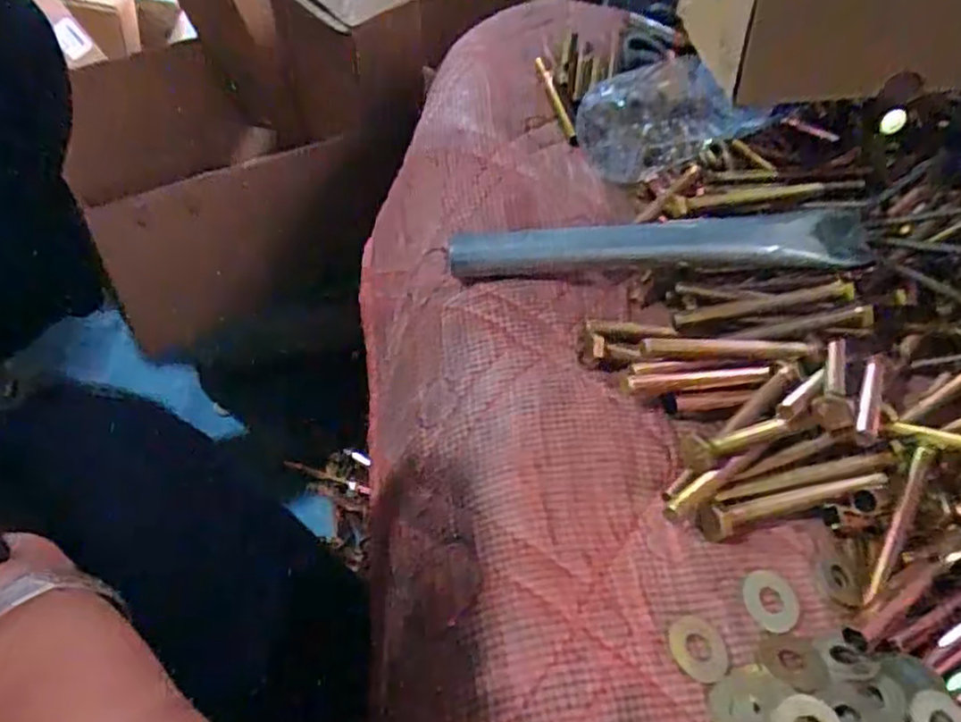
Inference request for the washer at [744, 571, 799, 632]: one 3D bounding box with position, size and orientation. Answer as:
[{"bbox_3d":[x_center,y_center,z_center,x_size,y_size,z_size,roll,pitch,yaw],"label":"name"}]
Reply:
[{"bbox_3d":[0.119,0.098,0.286,0.024,0.004,0.027,26,48,5],"label":"washer"}]

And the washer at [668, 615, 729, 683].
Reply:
[{"bbox_3d":[0.083,0.109,0.265,0.023,0.004,0.023,9,47,-9],"label":"washer"}]

